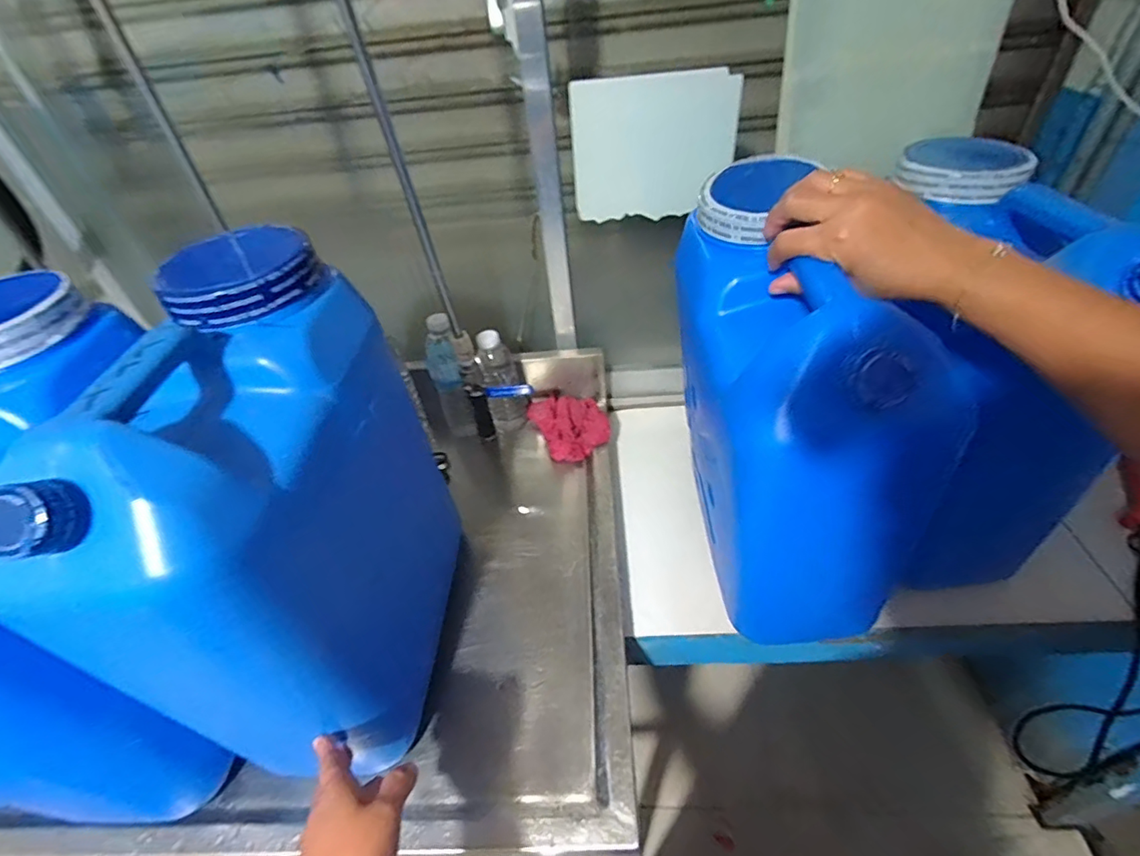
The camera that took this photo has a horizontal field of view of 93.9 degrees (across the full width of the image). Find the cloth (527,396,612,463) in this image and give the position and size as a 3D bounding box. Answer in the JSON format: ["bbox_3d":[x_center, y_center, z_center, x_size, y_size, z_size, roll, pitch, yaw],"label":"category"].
[{"bbox_3d":[0.000,-0.014,0.850,0.105,0.037,0.141,-21,45,-15],"label":"cloth"}]

